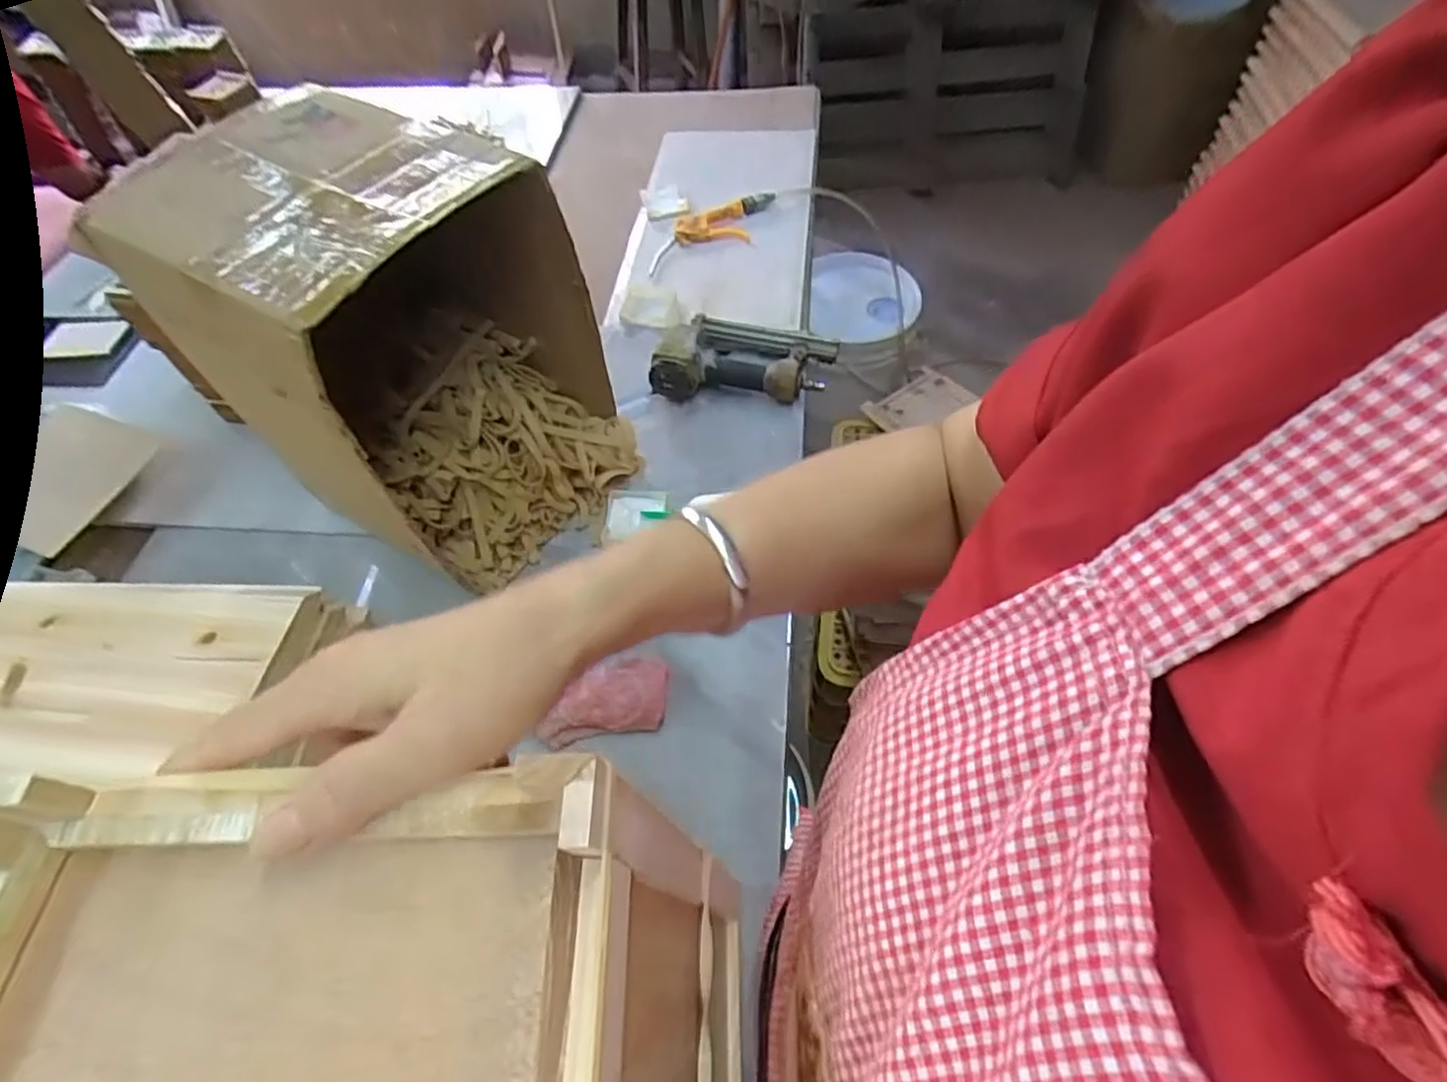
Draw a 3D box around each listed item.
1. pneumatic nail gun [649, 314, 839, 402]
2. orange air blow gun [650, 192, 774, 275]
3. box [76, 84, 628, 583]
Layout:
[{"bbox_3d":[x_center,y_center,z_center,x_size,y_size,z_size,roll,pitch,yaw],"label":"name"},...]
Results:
[{"bbox_3d":[0.031,-0.257,0.930,0.243,0.064,0.138,3,56,5],"label":"pneumatic nail gun"},{"bbox_3d":[-0.017,-0.517,1.131,0.267,0.051,0.075,-34,61,-19],"label":"orange air blow gun"},{"bbox_3d":[-0.299,-0.177,0.701,0.287,0.388,0.286,29,62,21],"label":"box"}]

